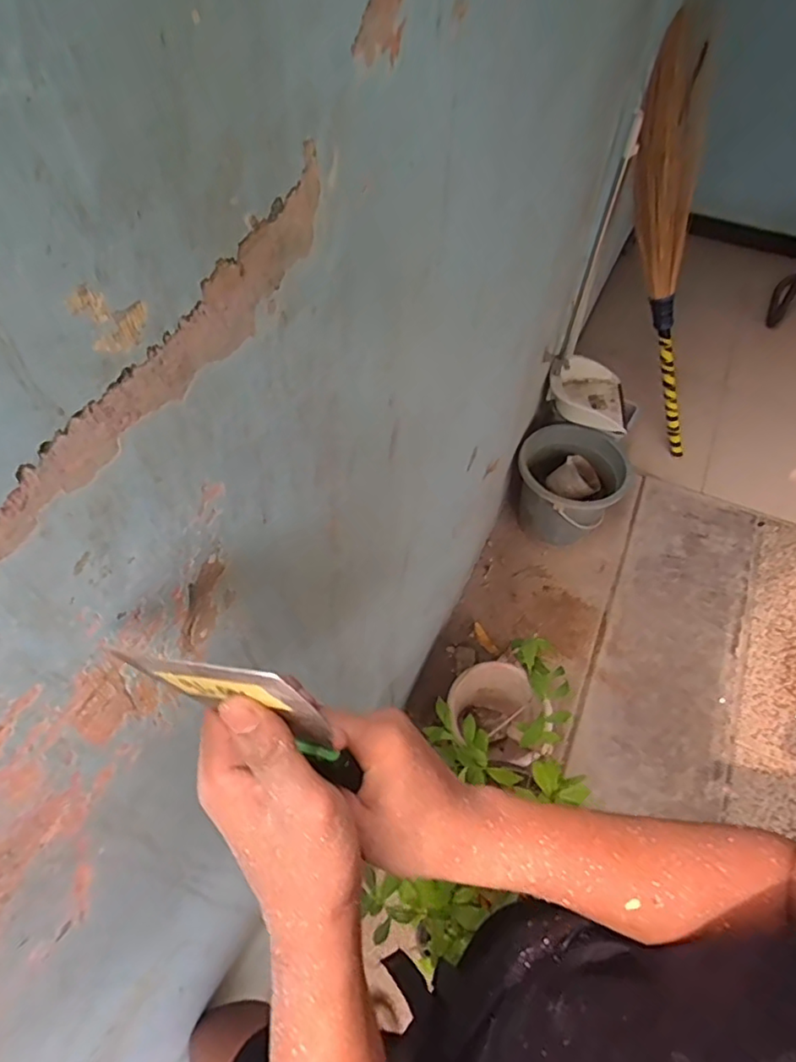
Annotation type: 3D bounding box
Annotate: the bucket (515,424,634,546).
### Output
[{"bbox_3d":[0.532,-0.113,1.863,0.331,0.316,0.346,1,55,-1],"label":"bucket"}]

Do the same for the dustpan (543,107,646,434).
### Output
[{"bbox_3d":[0.665,-0.665,1.658,0.289,0.768,0.398,23,58,14],"label":"dustpan"}]

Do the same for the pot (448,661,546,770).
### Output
[{"bbox_3d":[0.245,0.464,1.461,0.239,0.169,0.219,22,58,13],"label":"pot"}]

